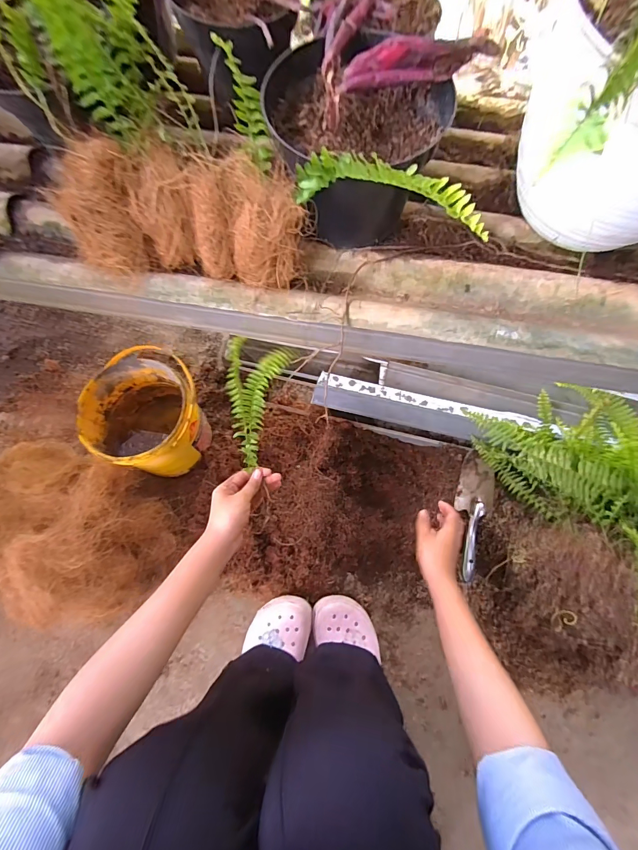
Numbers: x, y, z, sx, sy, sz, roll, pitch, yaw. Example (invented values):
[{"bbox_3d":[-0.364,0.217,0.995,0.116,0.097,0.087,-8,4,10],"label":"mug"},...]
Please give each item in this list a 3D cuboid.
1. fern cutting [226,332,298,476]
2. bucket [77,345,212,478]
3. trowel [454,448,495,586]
[{"bbox_3d":[-0.101,-0.038,0.553,0.102,0.047,0.173,28,111,38],"label":"fern cutting"},{"bbox_3d":[-0.317,-0.009,0.686,0.192,0.175,0.184,1,70,-1],"label":"bucket"},{"bbox_3d":[0.294,0.165,0.702,0.068,0.028,0.243,17,71,4],"label":"trowel"}]

